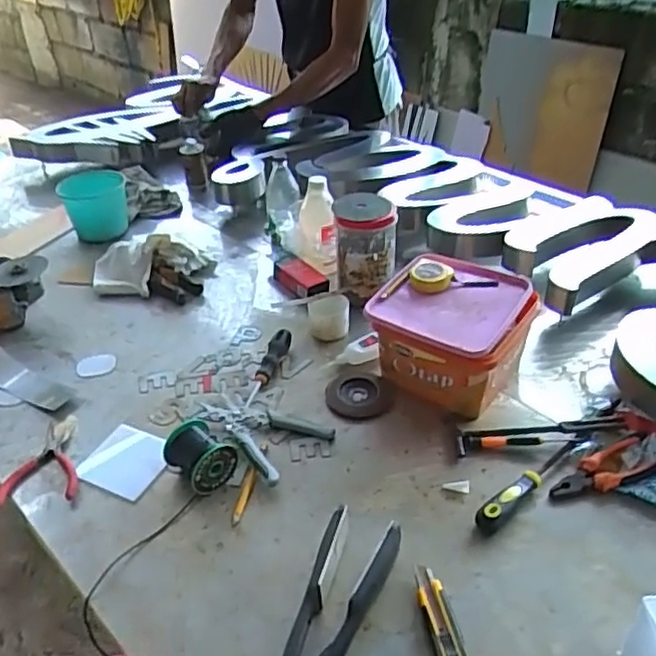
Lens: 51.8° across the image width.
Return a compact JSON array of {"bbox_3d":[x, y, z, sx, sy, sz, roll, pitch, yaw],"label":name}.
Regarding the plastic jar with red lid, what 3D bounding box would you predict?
[{"bbox_3d":[0.065,-0.142,1.158,0.103,0.131,0.118,-1,38,5],"label":"plastic jar with red lid"}]

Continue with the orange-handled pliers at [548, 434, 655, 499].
[{"bbox_3d":[0.352,0.183,0.856,0.155,0.023,0.057,-14,40,-17],"label":"orange-handled pliers"}]

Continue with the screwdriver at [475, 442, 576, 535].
[{"bbox_3d":[0.251,0.192,0.843,0.186,0.028,0.023,-28,45,-31],"label":"screwdriver"}]

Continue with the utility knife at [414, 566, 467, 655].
[{"bbox_3d":[0.121,0.318,0.692,0.040,0.024,0.157,-3,38,-2],"label":"utility knife"}]

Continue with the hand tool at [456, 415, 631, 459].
[{"bbox_3d":[0.287,0.141,0.910,0.226,0.025,0.041,-3,38,-3],"label":"hand tool"}]

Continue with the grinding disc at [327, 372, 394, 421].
[{"bbox_3d":[0.047,0.100,0.998,0.096,0.012,0.089,-1,38,0],"label":"grinding disc"}]

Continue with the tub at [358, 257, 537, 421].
[{"bbox_3d":[0.182,0.006,1.001,0.198,0.141,0.202,21,43,26],"label":"tub"}]

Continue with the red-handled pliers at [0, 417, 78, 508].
[{"bbox_3d":[-0.386,0.178,0.912,0.099,0.013,0.157,-8,38,-9],"label":"red-handled pliers"}]

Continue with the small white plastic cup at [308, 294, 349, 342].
[{"bbox_3d":[0.001,-0.018,1.116,0.067,0.049,0.067,-3,37,-2],"label":"small white plastic cup"}]

